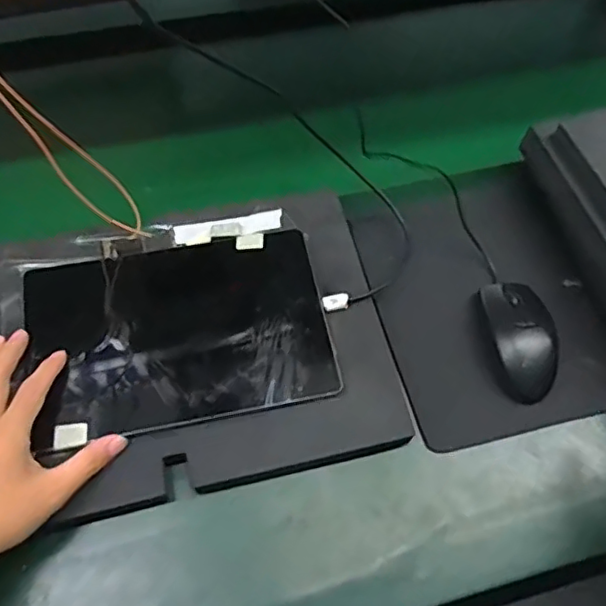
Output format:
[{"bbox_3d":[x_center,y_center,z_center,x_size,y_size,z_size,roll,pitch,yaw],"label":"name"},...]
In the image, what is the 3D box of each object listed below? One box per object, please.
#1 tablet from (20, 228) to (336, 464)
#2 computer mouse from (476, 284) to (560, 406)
[{"bbox_3d":[-0.103,0.022,0.517,0.244,0.015,0.165,-11,63,-9],"label":"tablet"},{"bbox_3d":[0.202,0.034,0.561,0.059,0.037,0.117,-5,60,-5],"label":"computer mouse"}]

